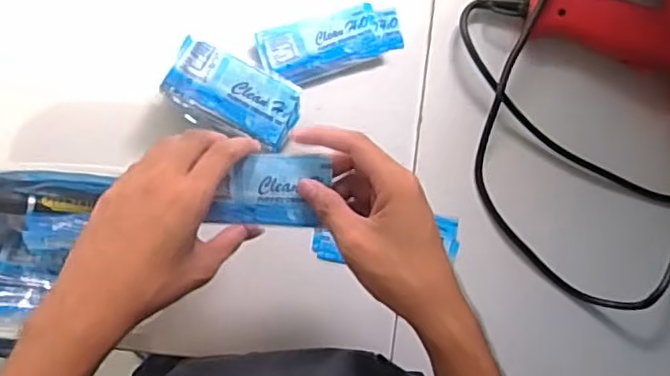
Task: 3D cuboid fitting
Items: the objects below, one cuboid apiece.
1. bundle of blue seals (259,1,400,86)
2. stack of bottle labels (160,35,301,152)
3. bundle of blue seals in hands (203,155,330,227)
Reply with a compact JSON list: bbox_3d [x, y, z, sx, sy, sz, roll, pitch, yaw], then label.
[{"bbox_3d":[-0.003,-0.123,0.557,0.122,0.012,0.048,-19,89,-9],"label":"bundle of blue seals"},{"bbox_3d":[-0.083,-0.072,0.532,0.104,0.039,0.058,24,84,-6],"label":"stack of bottle labels"},{"bbox_3d":[-0.044,0.001,0.445,0.078,0.005,0.049,3,96,10],"label":"bundle of blue seals in hands"}]

